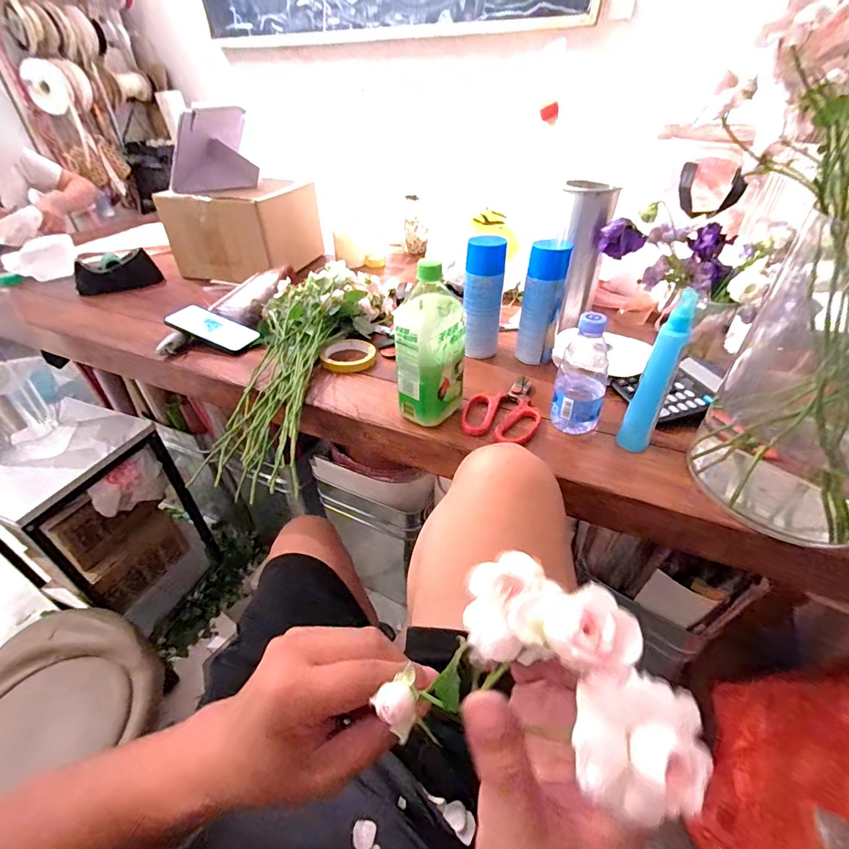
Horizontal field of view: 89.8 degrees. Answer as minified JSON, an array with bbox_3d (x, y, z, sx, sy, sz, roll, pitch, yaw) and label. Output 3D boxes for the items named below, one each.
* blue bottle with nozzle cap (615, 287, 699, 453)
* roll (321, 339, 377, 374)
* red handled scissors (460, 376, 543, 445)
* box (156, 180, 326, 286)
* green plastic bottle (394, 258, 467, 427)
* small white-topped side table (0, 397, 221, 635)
[{"bbox_3d":[0.276,-0.049,0.515,0.038,0.207,0.030,13,42,16],"label":"blue bottle with nozzle cap"},{"bbox_3d":[-0.133,-0.125,0.757,0.092,0.019,0.092,-1,40,1],"label":"roll"},{"bbox_3d":[0.118,-0.027,0.628,0.105,0.014,0.154,11,41,14],"label":"red handled scissors"},{"bbox_3d":[-0.453,-0.514,1.102,0.275,0.180,0.280,10,41,13],"label":"box"},{"bbox_3d":[0.010,-0.101,0.577,0.074,0.210,0.091,26,47,28],"label":"green plastic bottle"},{"bbox_3d":[-0.785,0.263,1.076,0.302,0.594,0.305,13,42,17],"label":"small white-topped side table"}]

